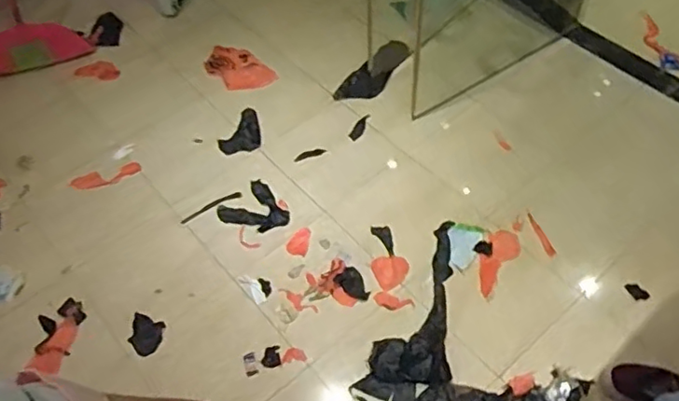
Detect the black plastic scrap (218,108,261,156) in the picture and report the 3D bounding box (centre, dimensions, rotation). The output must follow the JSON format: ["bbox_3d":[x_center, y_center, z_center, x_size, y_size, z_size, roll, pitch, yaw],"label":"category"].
[{"bbox_3d":[-0.297,-0.201,1.777,0.120,0.017,0.152,-11,54,-4],"label":"black plastic scrap"}]

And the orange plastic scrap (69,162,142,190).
[{"bbox_3d":[-0.665,-0.068,1.709,0.197,0.014,0.056,-13,55,-6],"label":"orange plastic scrap"}]

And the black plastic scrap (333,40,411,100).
[{"bbox_3d":[0.122,-0.407,1.879,0.107,0.015,0.323,32,62,24],"label":"black plastic scrap"}]

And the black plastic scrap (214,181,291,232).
[{"bbox_3d":[-0.220,0.031,1.609,0.173,0.014,0.152,37,64,26],"label":"black plastic scrap"}]

